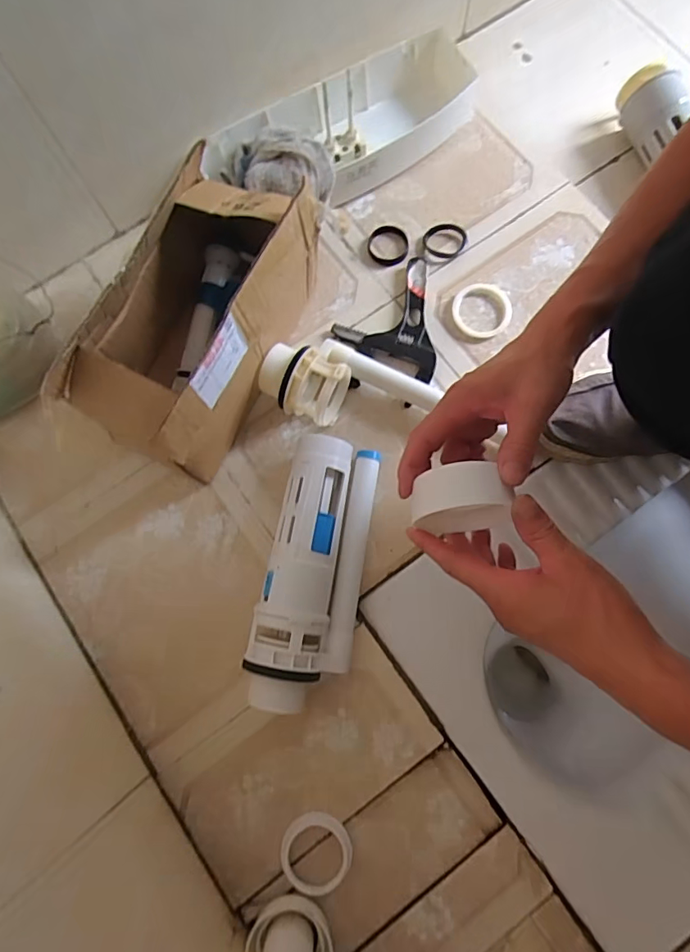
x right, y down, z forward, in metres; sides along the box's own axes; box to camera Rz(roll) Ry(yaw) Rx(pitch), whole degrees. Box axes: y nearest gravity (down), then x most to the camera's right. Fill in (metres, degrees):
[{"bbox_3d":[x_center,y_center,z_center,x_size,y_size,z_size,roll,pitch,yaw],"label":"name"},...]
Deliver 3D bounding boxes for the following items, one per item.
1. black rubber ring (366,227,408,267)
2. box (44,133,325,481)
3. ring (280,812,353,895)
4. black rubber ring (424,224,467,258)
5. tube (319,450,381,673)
[{"bbox_3d":[0.057,-0.304,0.653,0.055,0.015,0.057,0,77,1],"label":"black rubber ring"},{"bbox_3d":[-0.160,-0.171,0.542,0.160,0.173,0.294,24,79,6],"label":"box"},{"bbox_3d":[-0.029,0.382,0.499,0.068,0.005,0.071,0,77,1],"label":"ring"},{"bbox_3d":[0.132,-0.311,0.652,0.057,0.006,0.049,-7,77,-1],"label":"black rubber ring"},{"bbox_3d":[0.008,0.090,0.552,0.031,0.038,0.240,9,77,3],"label":"tube"}]

